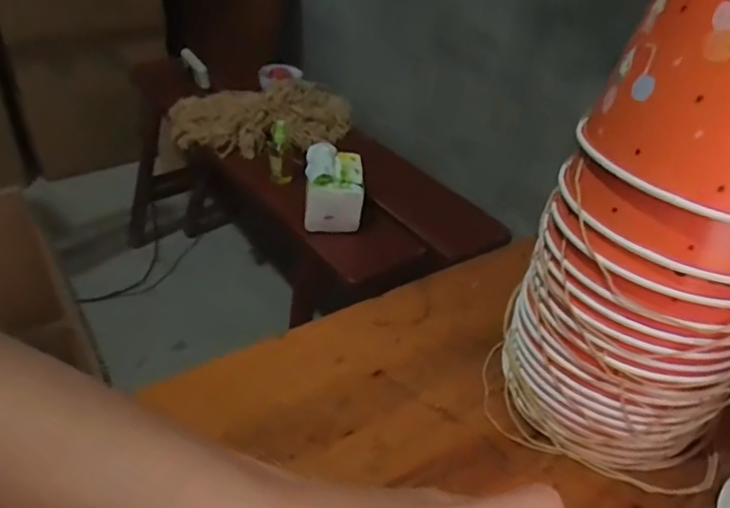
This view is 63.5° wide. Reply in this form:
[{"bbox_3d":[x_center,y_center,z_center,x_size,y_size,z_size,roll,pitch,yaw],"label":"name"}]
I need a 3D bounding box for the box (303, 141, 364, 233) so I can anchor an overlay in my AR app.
[{"bbox_3d":[-0.054,-0.110,1.031,0.098,0.117,0.125,1,38,-6],"label":"box"}]

